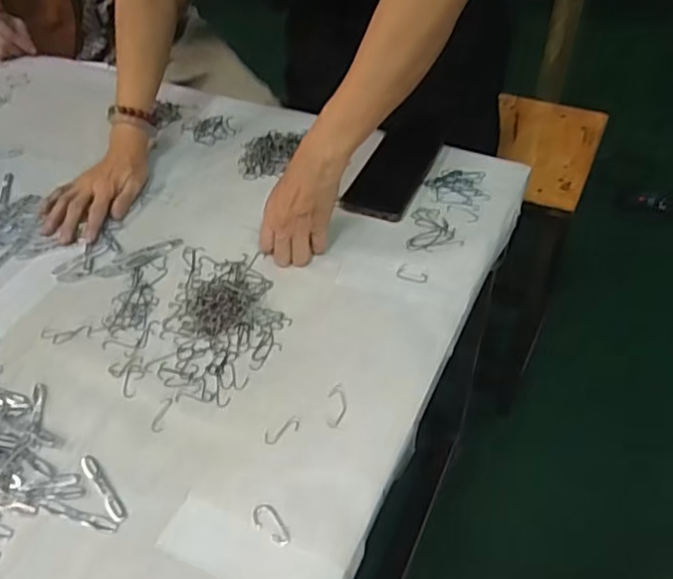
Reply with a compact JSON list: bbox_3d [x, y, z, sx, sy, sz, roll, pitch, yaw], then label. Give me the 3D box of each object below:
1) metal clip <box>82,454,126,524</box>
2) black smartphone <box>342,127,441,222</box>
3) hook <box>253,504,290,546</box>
[{"bbox_3d":[-0.194,0.163,0.505,0.012,0.004,0.072,-33,54,-24],"label":"metal clip"},{"bbox_3d":[0.071,-0.146,0.761,0.079,0.011,0.162,16,51,18],"label":"black smartphone"},{"bbox_3d":[-0.051,0.183,0.474,0.018,0.006,0.036,-32,53,-23],"label":"hook"}]

